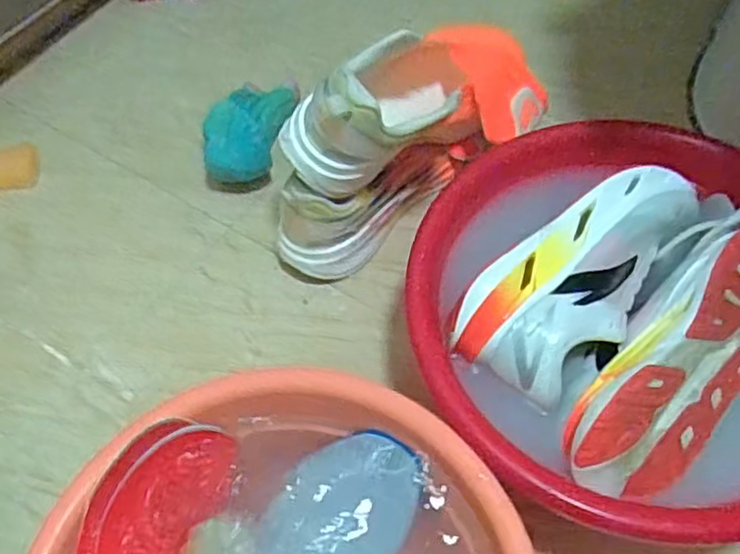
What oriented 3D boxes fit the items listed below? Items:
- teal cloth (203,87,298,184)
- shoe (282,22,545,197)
[{"bbox_3d":[-0.141,-0.172,0.806,0.083,0.055,0.156,12,59,7],"label":"teal cloth"},{"bbox_3d":[0.050,-0.171,0.669,0.284,0.125,0.122,-24,60,-27],"label":"shoe"}]

